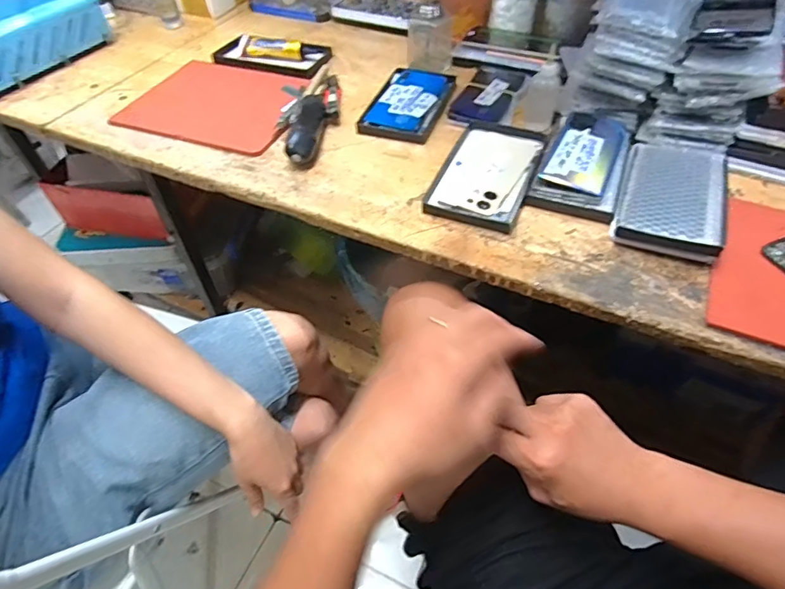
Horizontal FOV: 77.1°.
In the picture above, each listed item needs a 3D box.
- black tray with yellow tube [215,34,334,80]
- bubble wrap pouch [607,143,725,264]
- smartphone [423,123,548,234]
[{"bbox_3d":[-0.199,-0.396,0.809,0.178,0.023,0.102,12,51,12],"label":"black tray with yellow tube"},{"bbox_3d":[0.312,-0.117,0.551,0.101,0.021,0.190,18,53,16],"label":"bubble wrap pouch"},{"bbox_3d":[0.119,-0.155,0.611,0.110,0.016,0.200,18,53,16],"label":"smartphone"}]

